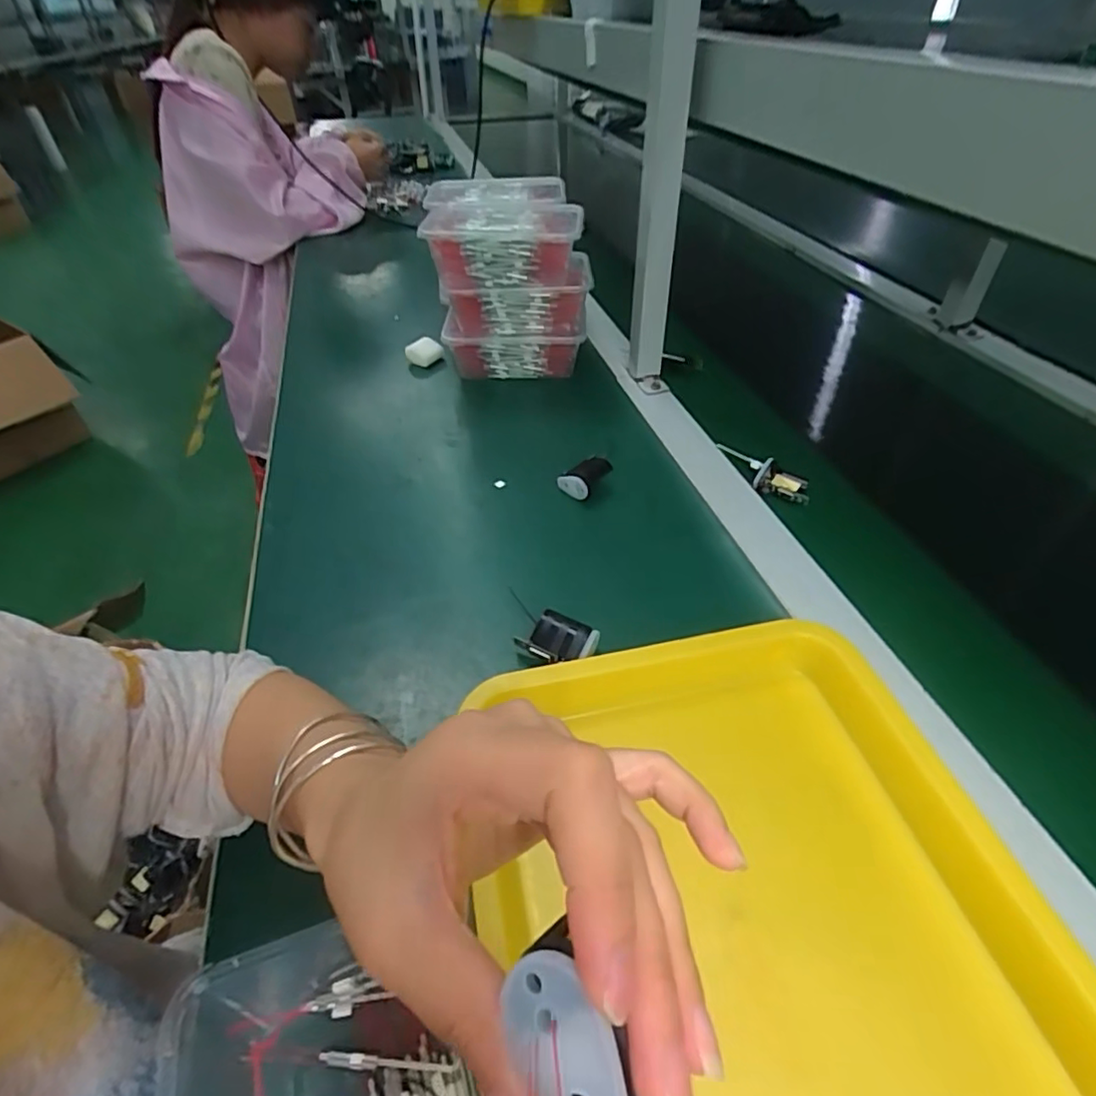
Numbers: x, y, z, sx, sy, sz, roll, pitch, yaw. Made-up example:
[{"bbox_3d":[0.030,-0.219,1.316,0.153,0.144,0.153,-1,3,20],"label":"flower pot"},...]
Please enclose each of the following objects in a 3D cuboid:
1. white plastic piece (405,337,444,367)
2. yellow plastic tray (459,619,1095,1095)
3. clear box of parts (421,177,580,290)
[{"bbox_3d":[-0.154,-0.243,0.739,0.045,0.029,0.031,-14,44,-12],"label":"white plastic piece"},{"bbox_3d":[0.101,0.184,0.284,0.257,0.031,0.328,-10,44,-8],"label":"yellow plastic tray"},{"bbox_3d":[-0.051,-0.358,0.673,0.166,0.062,0.211,-5,43,-3],"label":"clear box of parts"}]

